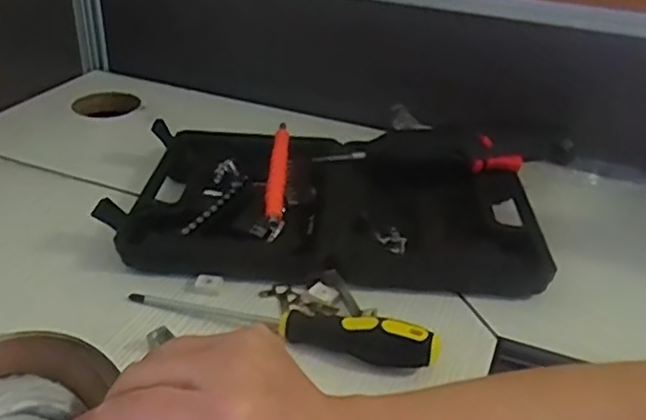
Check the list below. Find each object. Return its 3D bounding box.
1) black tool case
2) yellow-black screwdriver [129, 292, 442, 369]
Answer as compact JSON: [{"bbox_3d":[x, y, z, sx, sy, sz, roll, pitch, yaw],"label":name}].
[{"bbox_3d":[0.009,-0.018,0.576,0.341,0.048,0.204,5,32,3],"label":"black tool case"},{"bbox_3d":[-0.032,0.074,0.448,0.222,0.027,0.023,11,32,13],"label":"yellow-black screwdriver"}]

